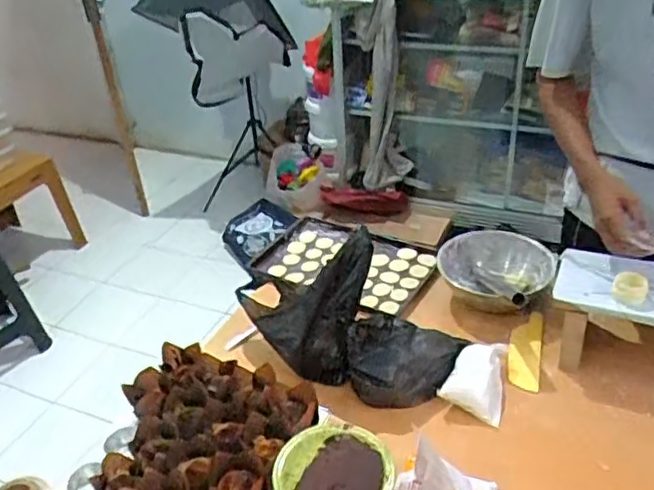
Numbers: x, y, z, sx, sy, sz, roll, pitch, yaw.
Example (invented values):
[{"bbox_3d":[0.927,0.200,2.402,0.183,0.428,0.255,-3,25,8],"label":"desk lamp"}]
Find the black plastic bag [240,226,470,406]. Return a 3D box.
[{"bbox_3d":[0.015,0.113,1.076,0.388,0.221,0.165,14,37,26],"label":"black plastic bag"}]

